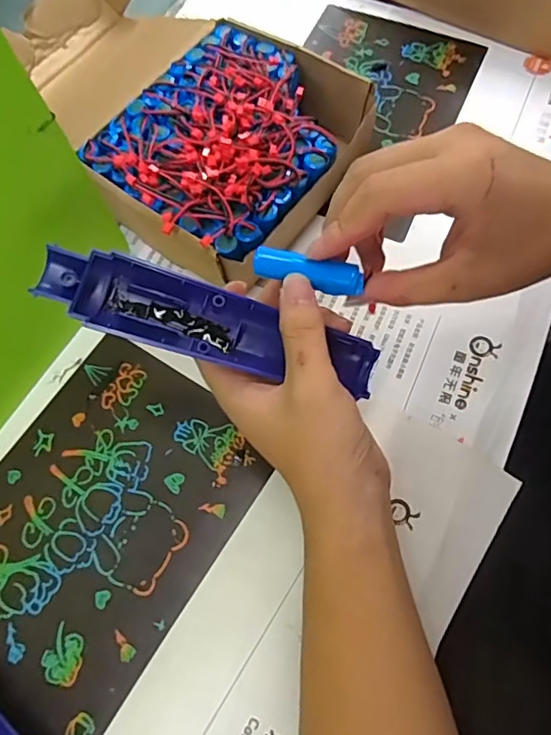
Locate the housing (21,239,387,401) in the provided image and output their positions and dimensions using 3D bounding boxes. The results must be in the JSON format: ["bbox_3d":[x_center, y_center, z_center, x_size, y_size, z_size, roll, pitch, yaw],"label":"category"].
[{"bbox_3d":[-0.032,-0.020,0.274,0.167,0.020,0.038,17,70,-6],"label":"housing"}]

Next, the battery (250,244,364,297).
[{"bbox_3d":[0.016,-0.047,0.263,0.052,0.012,0.013,14,70,-1],"label":"battery"}]

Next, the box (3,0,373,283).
[{"bbox_3d":[-0.086,-0.203,0.402,0.199,0.065,0.321,-40,72,-12],"label":"box"}]

